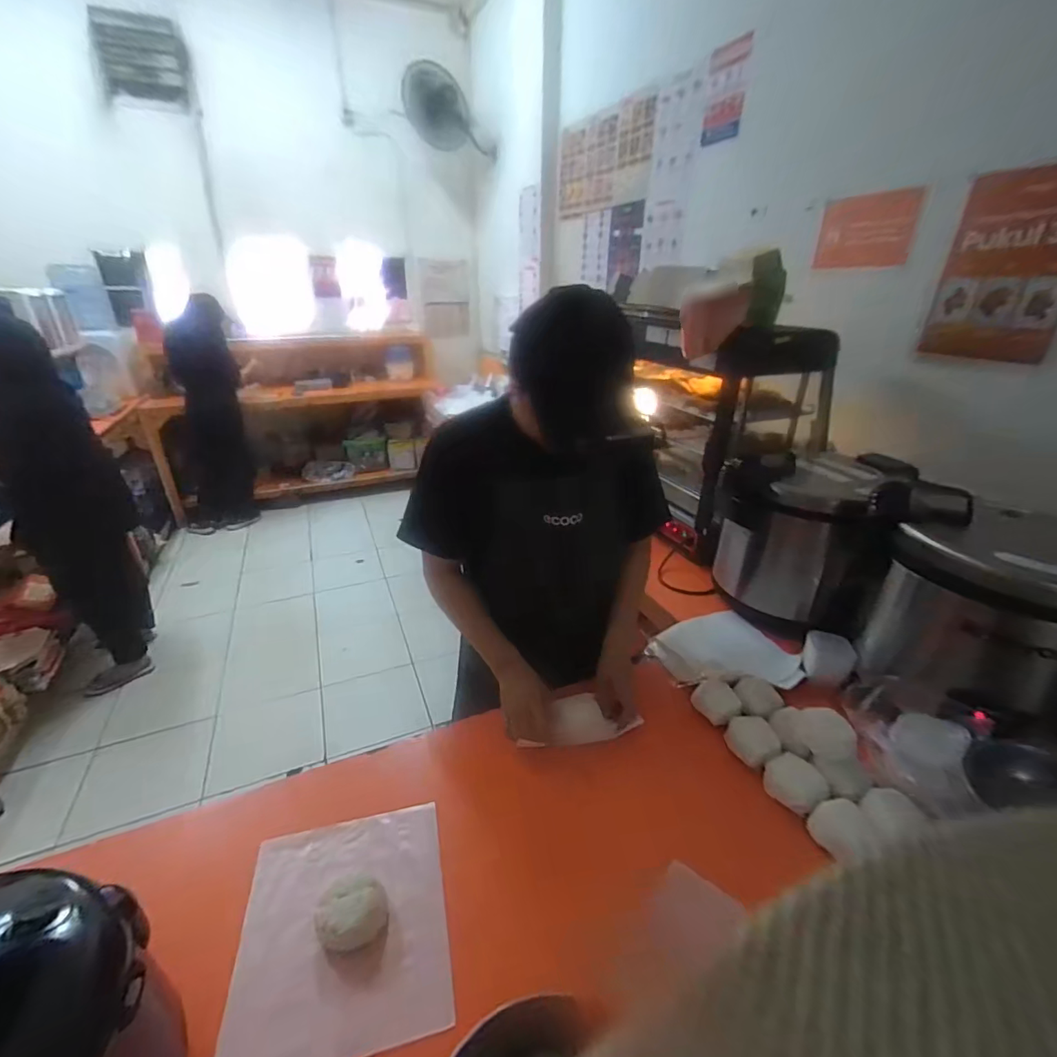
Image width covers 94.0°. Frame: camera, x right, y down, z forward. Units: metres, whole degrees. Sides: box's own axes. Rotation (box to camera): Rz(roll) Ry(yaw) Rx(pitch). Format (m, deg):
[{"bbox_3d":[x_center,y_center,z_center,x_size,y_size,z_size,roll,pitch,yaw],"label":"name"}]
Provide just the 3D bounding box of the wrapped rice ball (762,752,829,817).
[{"bbox_3d":[0.418,0.400,0.774,0.054,0.053,0.084,-20,33,-36],"label":"wrapped rice ball"}]

